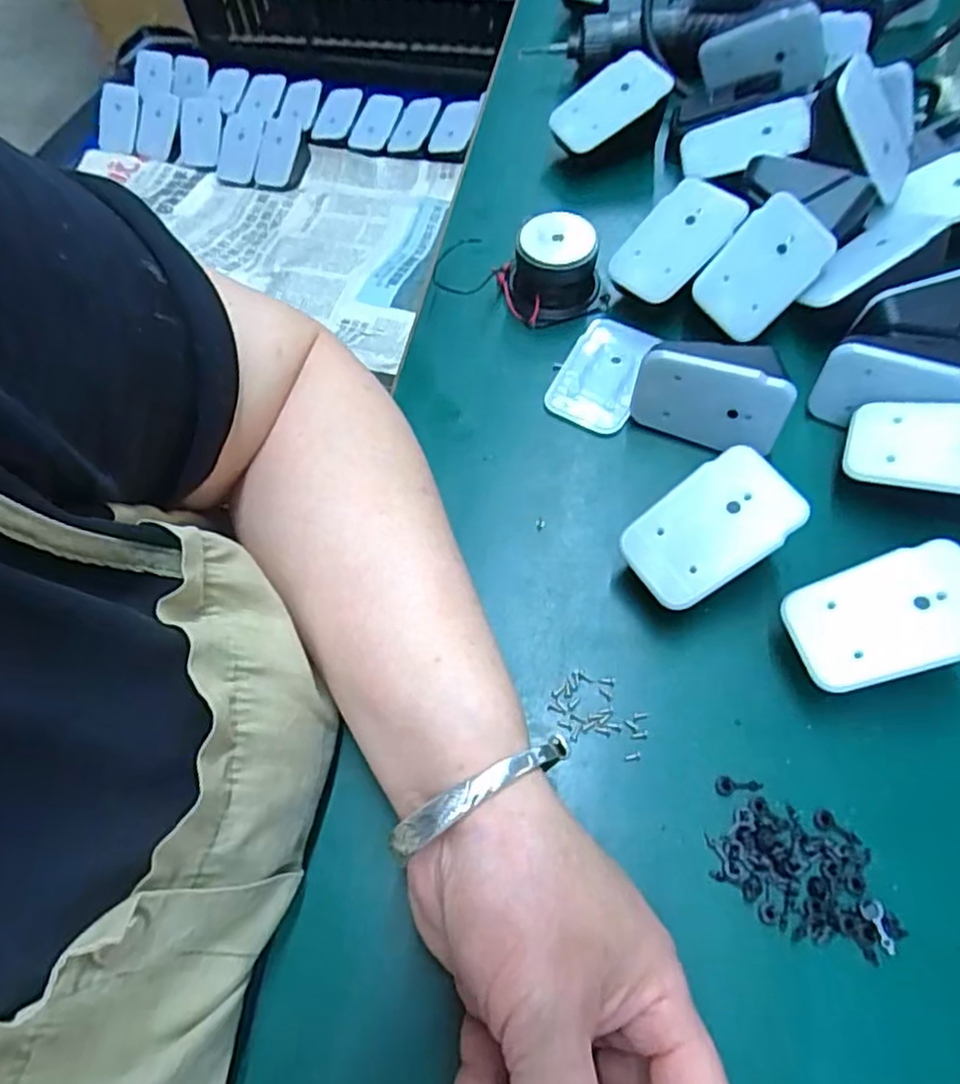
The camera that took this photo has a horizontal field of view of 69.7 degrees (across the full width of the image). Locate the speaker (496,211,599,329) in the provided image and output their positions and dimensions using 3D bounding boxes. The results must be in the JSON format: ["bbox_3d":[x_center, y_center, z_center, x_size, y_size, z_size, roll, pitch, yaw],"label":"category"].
[{"bbox_3d":[0.037,-0.148,0.374,0.047,0.038,0.041,-18,62,-7],"label":"speaker"}]

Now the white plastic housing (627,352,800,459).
[{"bbox_3d":[0.106,-0.063,0.321,0.068,0.047,0.010,19,64,13],"label":"white plastic housing"}]

